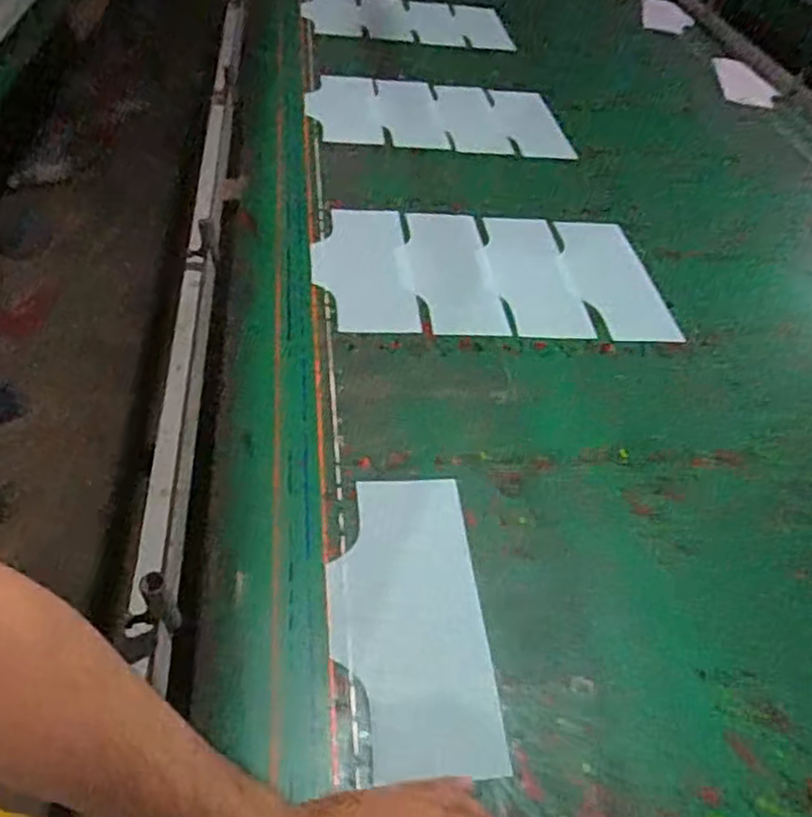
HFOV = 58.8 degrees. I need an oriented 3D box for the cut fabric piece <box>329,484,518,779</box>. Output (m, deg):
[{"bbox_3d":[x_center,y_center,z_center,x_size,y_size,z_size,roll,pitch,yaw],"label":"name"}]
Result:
[{"bbox_3d":[0.001,0.177,0.639,0.134,0.009,0.282,-1,44,-8],"label":"cut fabric piece"}]

